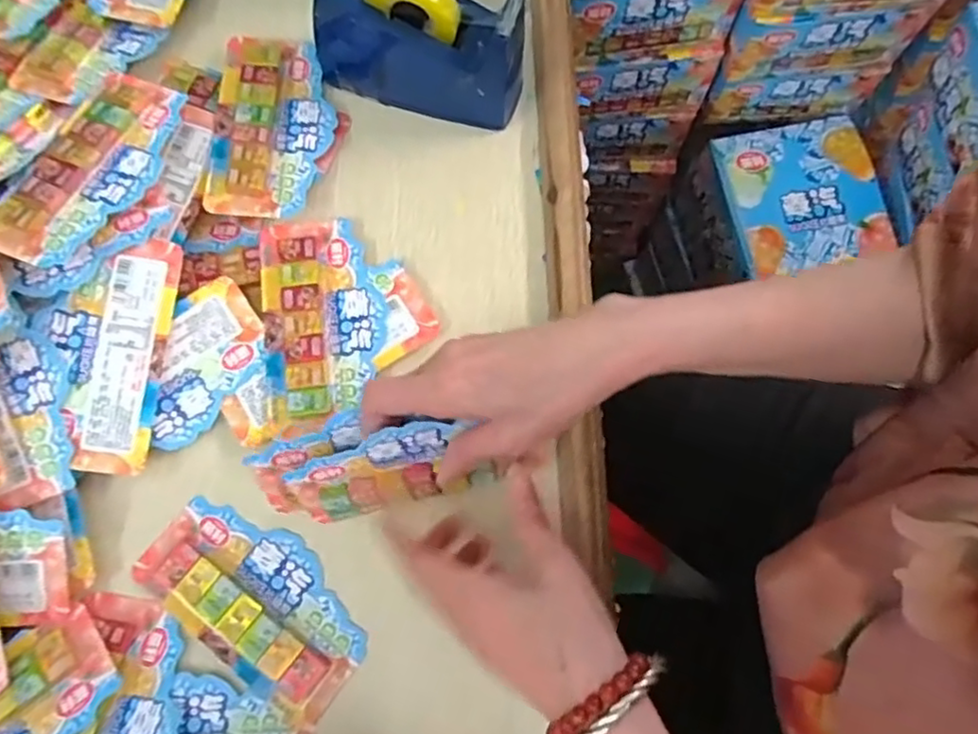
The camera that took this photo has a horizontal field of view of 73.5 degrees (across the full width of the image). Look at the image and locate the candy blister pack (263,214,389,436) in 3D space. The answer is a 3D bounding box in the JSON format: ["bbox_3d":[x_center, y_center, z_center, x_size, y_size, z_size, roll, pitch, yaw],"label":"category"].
[{"bbox_3d":[-0.107,-0.032,0.425,0.076,0.009,0.141,-9,78,-3],"label":"candy blister pack"}]

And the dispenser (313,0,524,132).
[{"bbox_3d":[-0.045,-0.217,0.430,0.141,0.087,0.049,15,77,2],"label":"dispenser"}]

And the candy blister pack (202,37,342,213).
[{"bbox_3d":[-0.149,-0.170,0.451,0.078,0.019,0.141,1,77,-1],"label":"candy blister pack"}]

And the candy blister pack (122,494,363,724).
[{"bbox_3d":[-0.141,0.142,0.398,0.144,0.009,0.078,39,79,7],"label":"candy blister pack"}]

